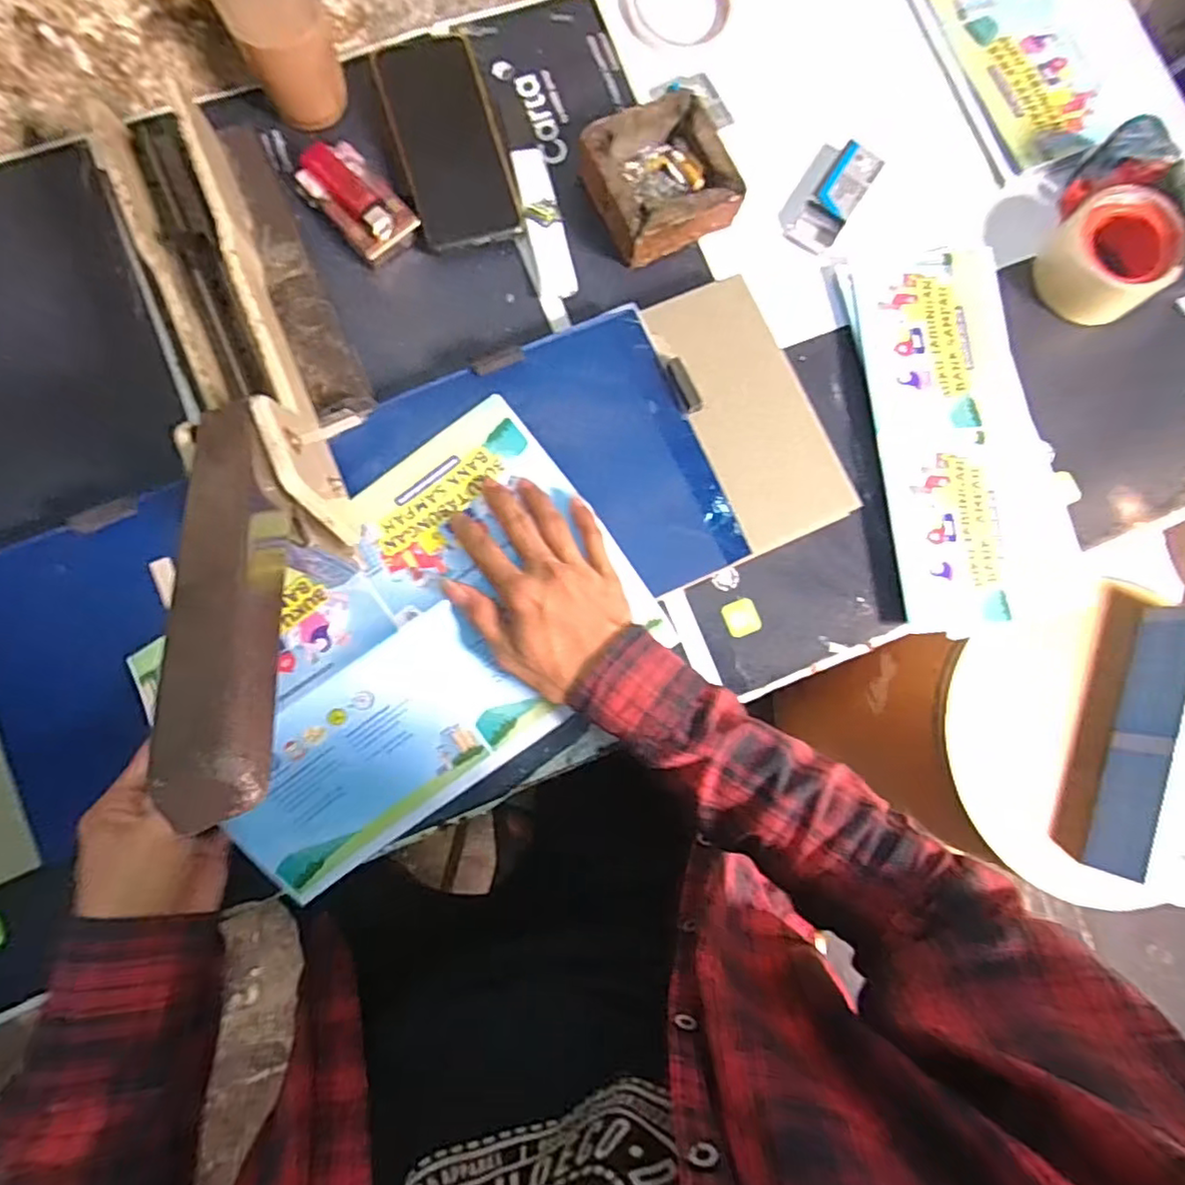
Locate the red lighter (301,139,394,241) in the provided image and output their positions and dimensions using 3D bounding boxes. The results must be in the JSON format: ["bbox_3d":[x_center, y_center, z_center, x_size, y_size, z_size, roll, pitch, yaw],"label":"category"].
[{"bbox_3d":[-0.184,-0.303,0.472,0.023,0.013,0.092,-44,87,-8],"label":"red lighter"}]

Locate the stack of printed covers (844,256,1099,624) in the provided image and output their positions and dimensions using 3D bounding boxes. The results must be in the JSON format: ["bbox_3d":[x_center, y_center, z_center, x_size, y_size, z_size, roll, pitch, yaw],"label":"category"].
[{"bbox_3d":[0.287,-0.125,0.485,0.144,0.014,0.293,-6,83,-5],"label":"stack of printed covers"}]

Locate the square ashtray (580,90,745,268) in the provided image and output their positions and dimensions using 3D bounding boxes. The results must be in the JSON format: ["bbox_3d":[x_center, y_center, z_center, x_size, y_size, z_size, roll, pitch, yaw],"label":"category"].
[{"bbox_3d":[0.050,-0.317,0.482,0.103,0.036,0.100,-27,85,-7],"label":"square ashtray"}]

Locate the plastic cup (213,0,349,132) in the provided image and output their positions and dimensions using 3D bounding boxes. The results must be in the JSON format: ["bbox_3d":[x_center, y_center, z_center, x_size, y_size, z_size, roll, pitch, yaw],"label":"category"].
[{"bbox_3d":[-0.222,-0.411,0.441,0.078,0.098,0.082,-24,85,-7],"label":"plastic cup"}]

